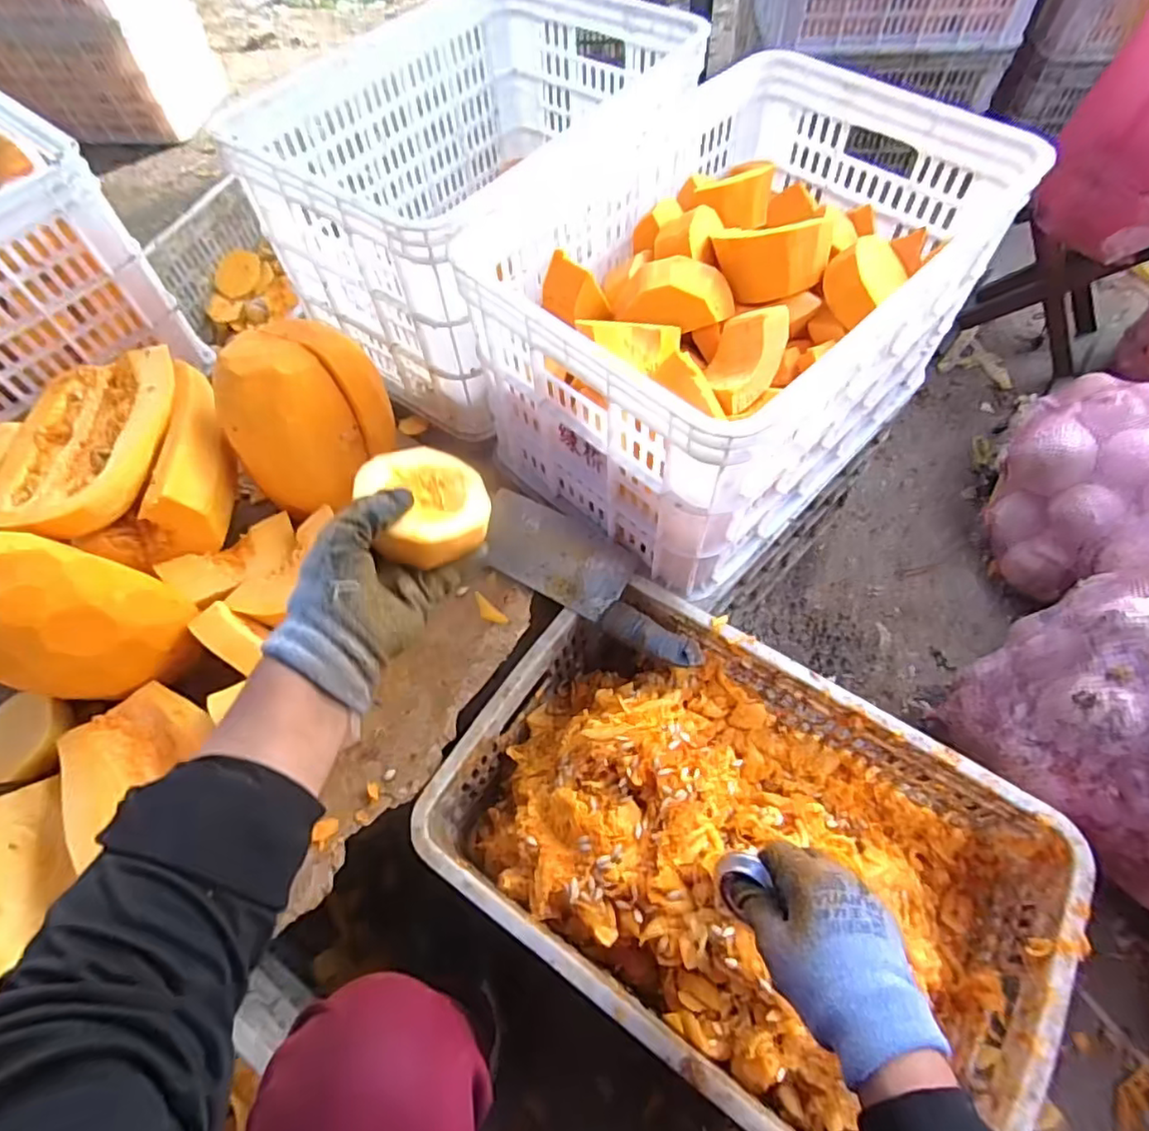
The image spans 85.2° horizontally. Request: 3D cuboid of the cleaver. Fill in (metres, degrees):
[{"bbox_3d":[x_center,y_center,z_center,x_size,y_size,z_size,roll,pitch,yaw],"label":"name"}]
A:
[{"bbox_3d":[0.020,0.009,0.689,0.276,0.031,0.099,28,65,17],"label":"cleaver"}]

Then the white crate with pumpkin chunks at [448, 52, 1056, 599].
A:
[{"bbox_3d":[0.174,-0.285,0.711,0.513,0.269,0.359,-40,66,-19],"label":"white crate with pumpkin chunks"}]

